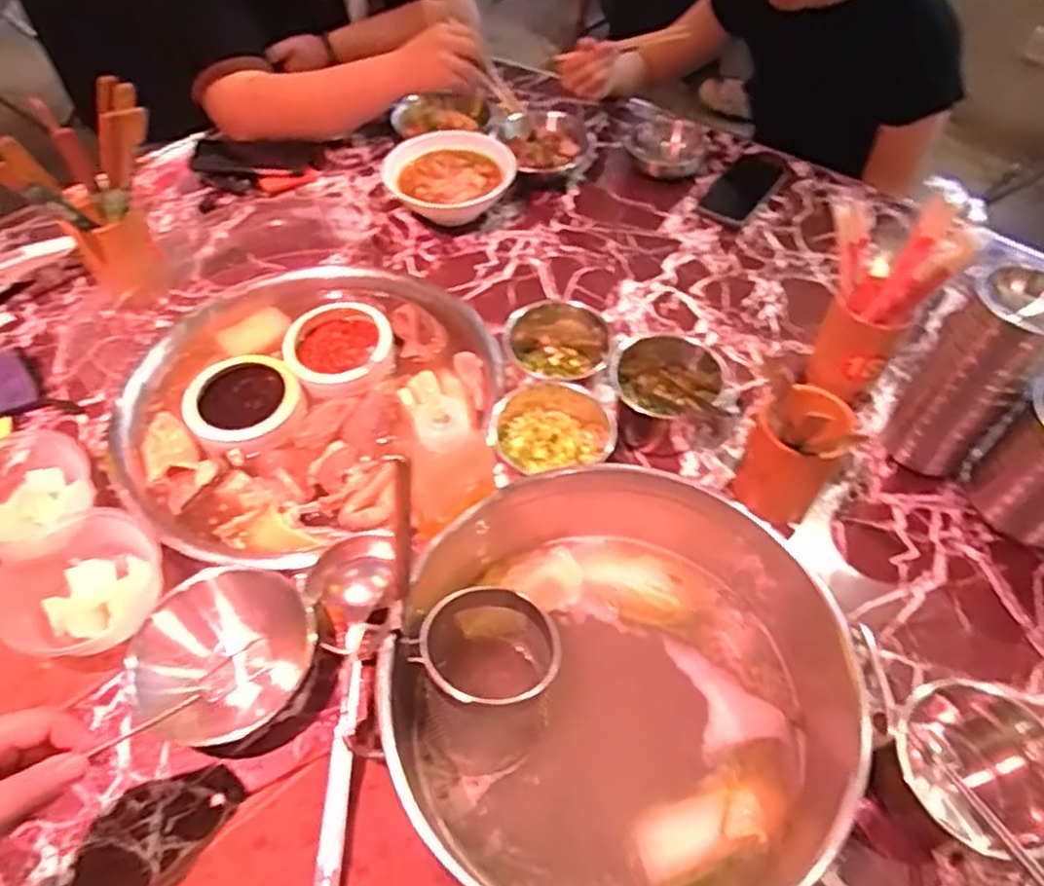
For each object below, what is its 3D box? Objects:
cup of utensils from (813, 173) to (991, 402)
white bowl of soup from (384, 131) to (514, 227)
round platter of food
[{"bbox_3d":[0.368,-0.150,0.752,0.121,0.228,0.093,12,55,10],"label":"cup of utensils"},{"bbox_3d":[-0.104,-0.379,1.025,0.176,0.075,0.167,-1,53,1],"label":"white bowl of soup"},{"bbox_3d":[-0.238,-0.051,0.832,0.410,0.062,0.423,-1,53,1],"label":"round platter of food"}]

